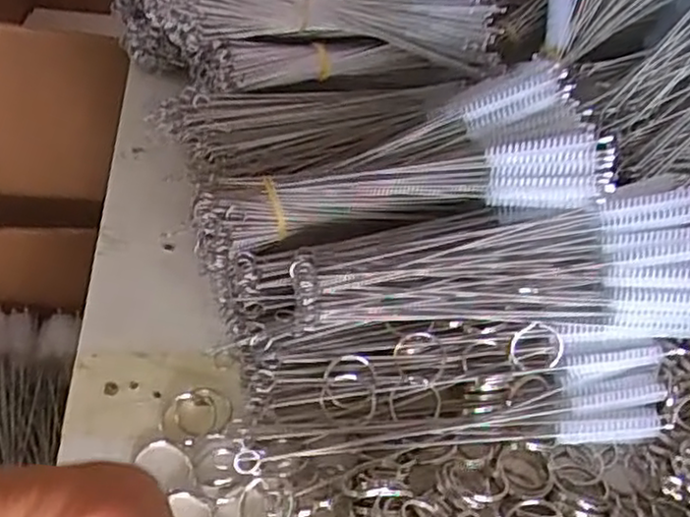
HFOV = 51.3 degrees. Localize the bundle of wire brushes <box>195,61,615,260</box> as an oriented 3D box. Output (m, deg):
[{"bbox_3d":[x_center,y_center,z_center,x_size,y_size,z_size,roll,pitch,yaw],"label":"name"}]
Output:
[{"bbox_3d":[0.025,-0.042,0.362,0.196,0.033,0.071,-14,48,3],"label":"bundle of wire brushes"}]

